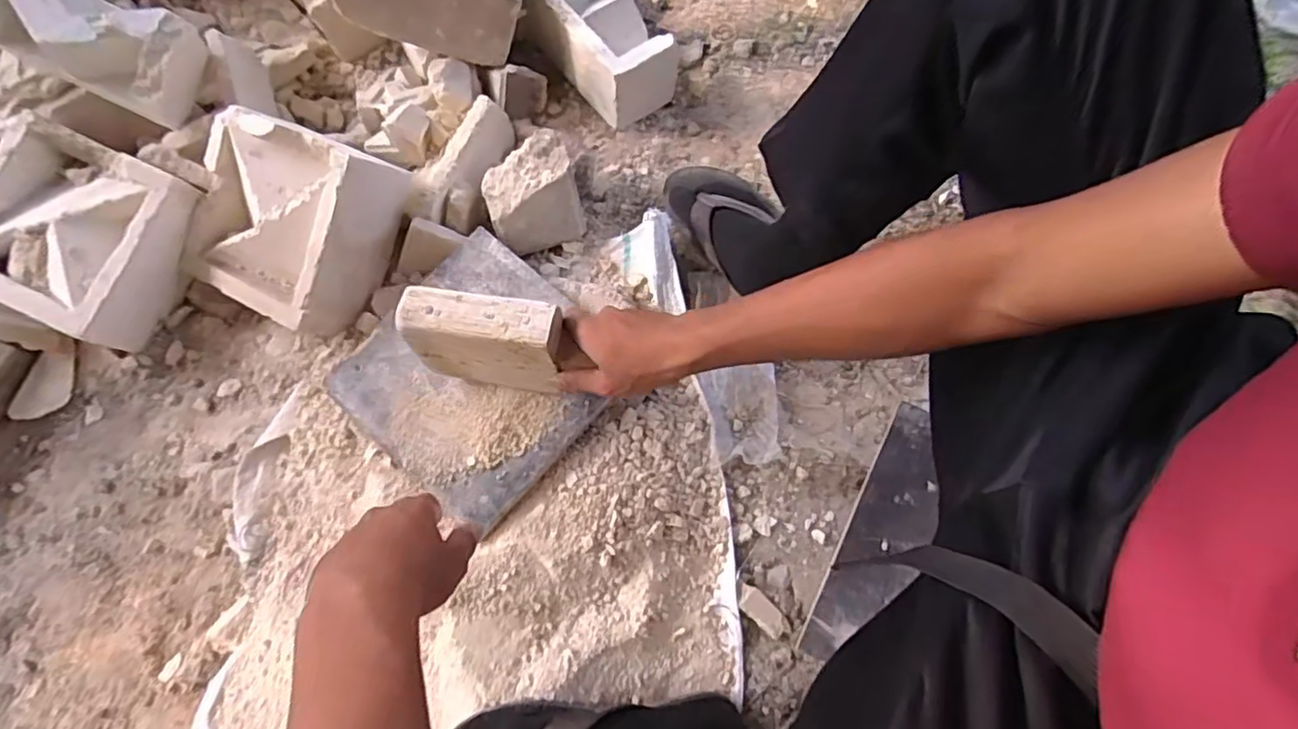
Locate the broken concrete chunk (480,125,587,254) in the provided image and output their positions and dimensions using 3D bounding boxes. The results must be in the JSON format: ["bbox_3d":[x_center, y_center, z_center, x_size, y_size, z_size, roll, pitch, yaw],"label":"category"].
[{"bbox_3d":[-0.137,-0.196,0.767,0.103,0.099,0.099,-22,74,-7],"label":"broken concrete chunk"}]

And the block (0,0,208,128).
[{"bbox_3d":[-0.615,-0.366,0.708,0.211,0.110,0.102,22,72,-18],"label":"block"}]

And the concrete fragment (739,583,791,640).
[{"bbox_3d":[0.118,0.253,0.655,0.062,0.015,0.025,39,76,11],"label":"concrete fragment"}]

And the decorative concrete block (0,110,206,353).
[{"bbox_3d":[-0.639,-0.146,0.720,0.201,0.084,0.198,22,73,6],"label":"decorative concrete block"}]

